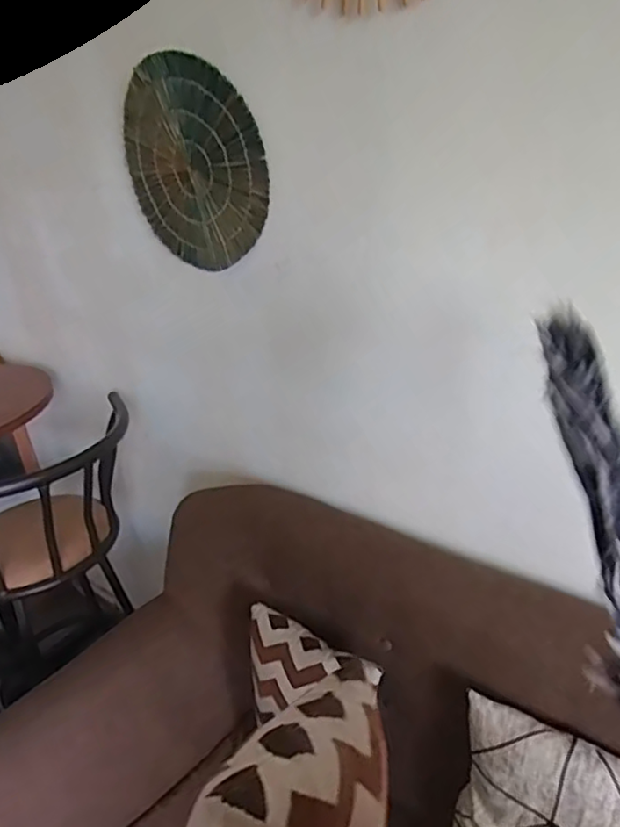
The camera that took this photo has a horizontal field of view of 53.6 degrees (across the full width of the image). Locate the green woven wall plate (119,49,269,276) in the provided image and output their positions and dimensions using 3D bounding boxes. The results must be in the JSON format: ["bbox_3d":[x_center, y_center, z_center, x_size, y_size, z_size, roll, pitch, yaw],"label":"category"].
[{"bbox_3d":[-0.227,-0.460,1.148,0.018,0.368,0.364,-37,-2,-43],"label":"green woven wall plate"}]

